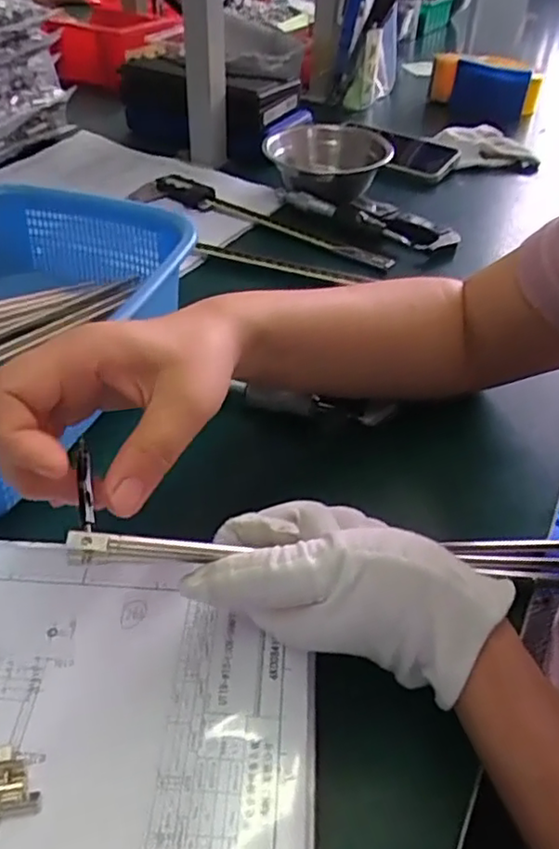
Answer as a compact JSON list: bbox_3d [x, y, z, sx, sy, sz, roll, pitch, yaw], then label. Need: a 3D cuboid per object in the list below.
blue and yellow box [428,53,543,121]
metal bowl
[{"bbox_3d":[0.285,-0.476,0.897,0.145,0.064,0.078,18,44,14],"label":"blue and yellow box"},{"bbox_3d":[0.047,-0.272,0.671,0.124,0.045,0.124,2,42,-2],"label":"metal bowl"}]

